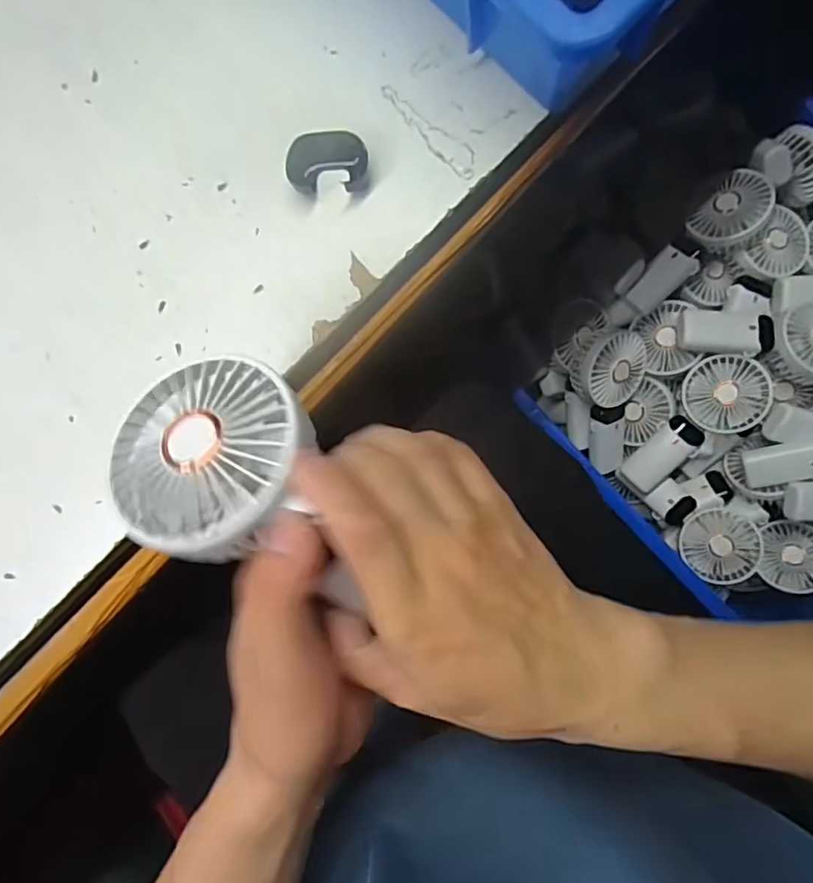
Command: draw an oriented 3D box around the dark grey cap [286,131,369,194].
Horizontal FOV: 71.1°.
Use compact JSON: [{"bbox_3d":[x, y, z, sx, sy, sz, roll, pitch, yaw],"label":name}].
[{"bbox_3d":[-0.043,-0.153,0.314,0.043,0.018,0.025,0,89,8],"label":"dark grey cap"}]

